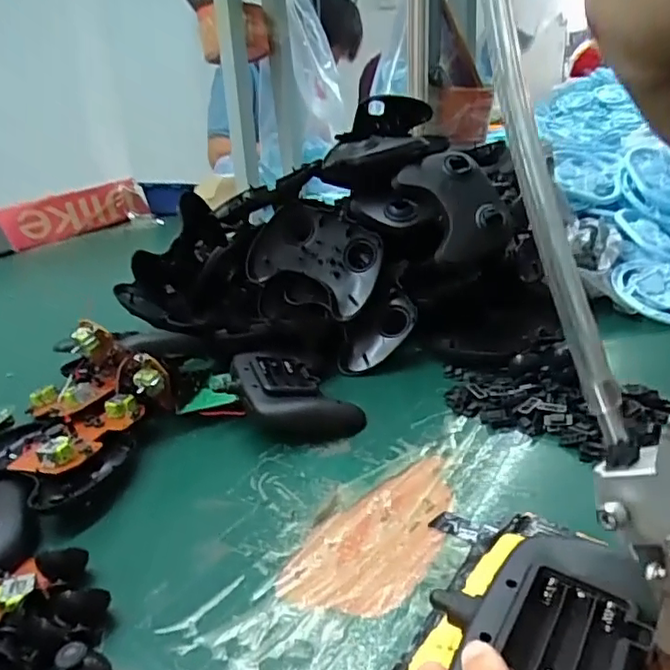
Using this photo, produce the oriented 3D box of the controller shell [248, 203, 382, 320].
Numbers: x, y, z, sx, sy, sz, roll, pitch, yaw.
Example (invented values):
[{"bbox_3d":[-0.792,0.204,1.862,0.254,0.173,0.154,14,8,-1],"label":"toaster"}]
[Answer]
[{"bbox_3d":[-0.016,-0.072,0.572,0.120,0.085,0.021,23,-5,11],"label":"controller shell"}]

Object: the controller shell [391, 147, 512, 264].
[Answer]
[{"bbox_3d":[0.118,-0.127,0.592,0.085,0.118,0.028,-20,-8,-4],"label":"controller shell"}]

